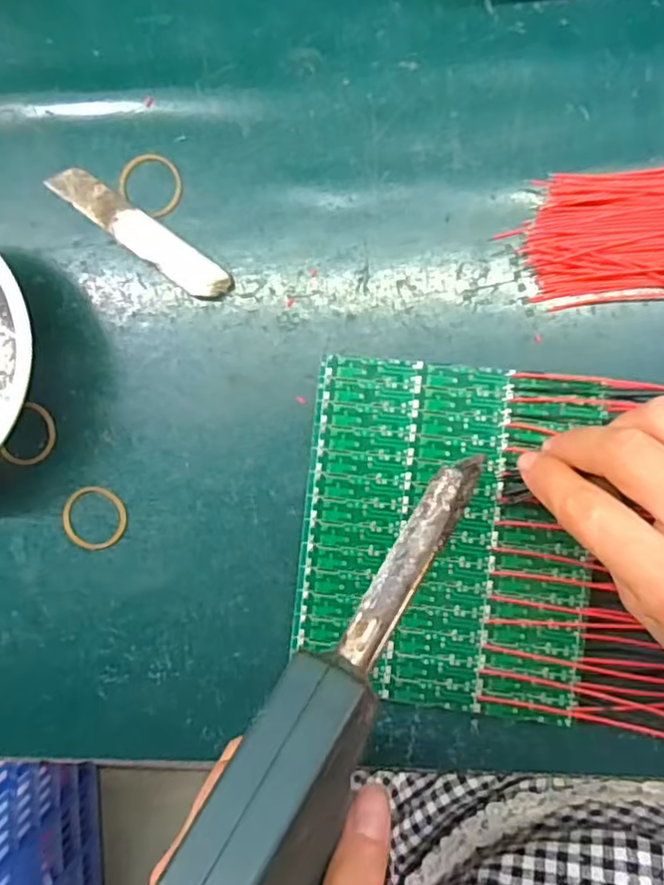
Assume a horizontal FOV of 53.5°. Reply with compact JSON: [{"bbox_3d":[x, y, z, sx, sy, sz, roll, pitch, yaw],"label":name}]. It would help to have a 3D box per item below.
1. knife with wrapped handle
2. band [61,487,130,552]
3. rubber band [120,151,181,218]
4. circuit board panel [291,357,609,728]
[{"bbox_3d":[-0.093,-0.101,0.317,0.103,0.004,0.018,36,92,5],"label":"knife with wrapped handle"},{"bbox_3d":[-0.116,0.037,0.320,0.033,0.004,0.030,0,88,5],"label":"band"},{"bbox_3d":[-0.086,-0.124,0.315,0.033,0.004,0.027,38,92,5],"label":"rubber band"},{"bbox_3d":[0.050,0.041,0.290,0.123,0.006,0.147,7,89,6],"label":"circuit board panel"}]

